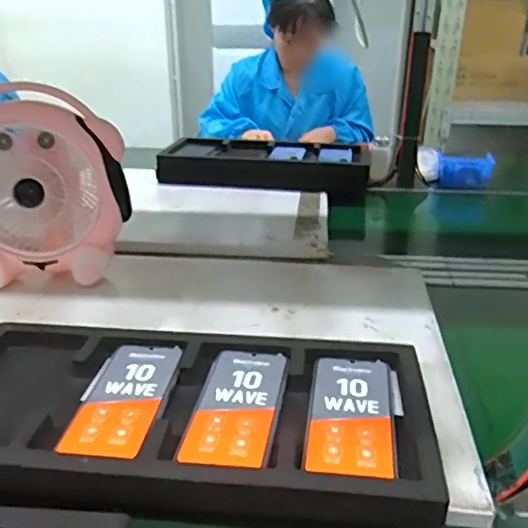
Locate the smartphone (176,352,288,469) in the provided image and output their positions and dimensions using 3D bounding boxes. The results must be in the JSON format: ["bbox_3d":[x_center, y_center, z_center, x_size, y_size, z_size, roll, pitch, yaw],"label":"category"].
[{"bbox_3d":[-0.025,0.136,0.547,0.074,0.010,0.163,4,26,9],"label":"smartphone"}]

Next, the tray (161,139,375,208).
[{"bbox_3d":[0.005,-0.229,1.335,0.479,0.071,0.237,5,26,11],"label":"tray"}]

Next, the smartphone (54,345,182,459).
[{"bbox_3d":[-0.140,0.131,0.559,0.080,0.008,0.162,3,26,7],"label":"smartphone"}]

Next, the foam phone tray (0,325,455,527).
[{"bbox_3d":[-0.086,0.140,0.542,0.486,0.046,0.242,2,26,6],"label":"foam phone tray"}]

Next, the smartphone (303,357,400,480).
[{"bbox_3d":[0.084,0.141,0.537,0.076,0.010,0.167,4,26,9],"label":"smartphone"}]

